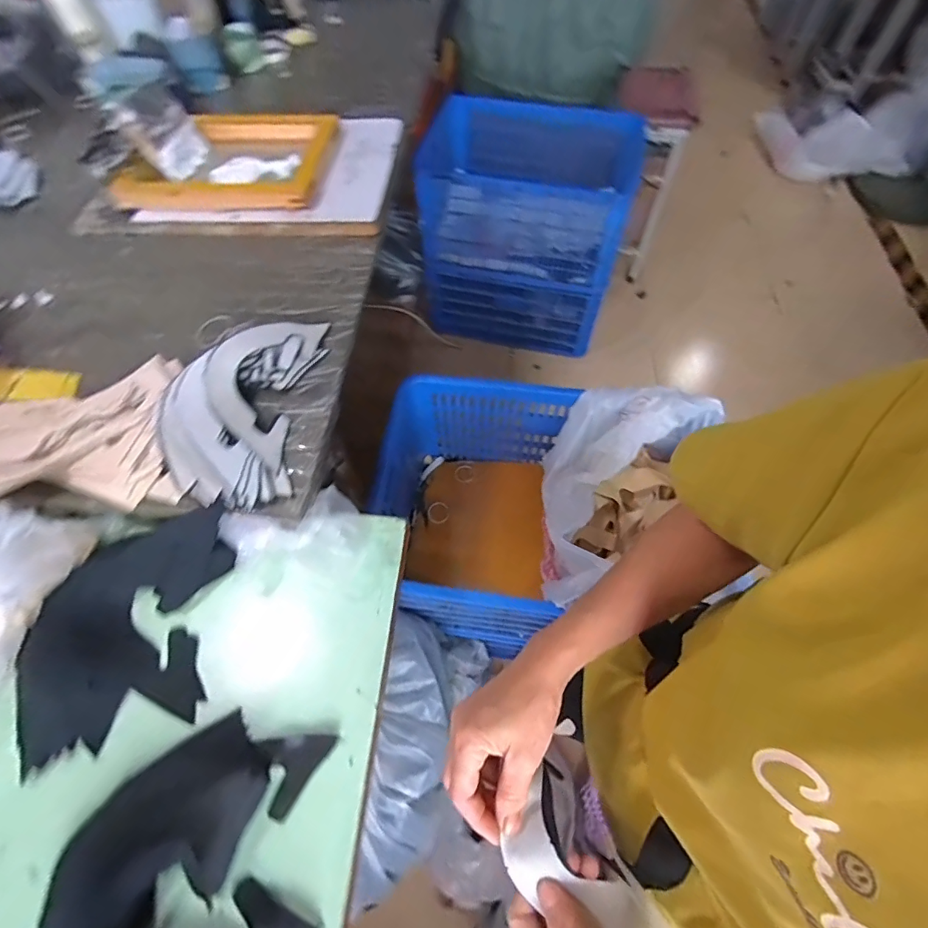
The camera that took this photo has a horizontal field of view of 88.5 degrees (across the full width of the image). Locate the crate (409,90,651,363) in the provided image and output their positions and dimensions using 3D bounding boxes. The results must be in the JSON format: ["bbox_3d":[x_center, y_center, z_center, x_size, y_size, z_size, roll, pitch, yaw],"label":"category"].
[{"bbox_3d":[0.185,-0.733,1.508,0.591,0.572,0.471,13,62,8],"label":"crate"}]

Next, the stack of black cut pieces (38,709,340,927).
[{"bbox_3d":[-0.245,0.385,0.410,0.244,0.058,0.286,-9,61,-4],"label":"stack of black cut pieces"}]

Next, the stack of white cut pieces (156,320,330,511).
[{"bbox_3d":[-0.300,-0.086,0.634,0.178,0.058,0.301,2,61,2],"label":"stack of white cut pieces"}]

